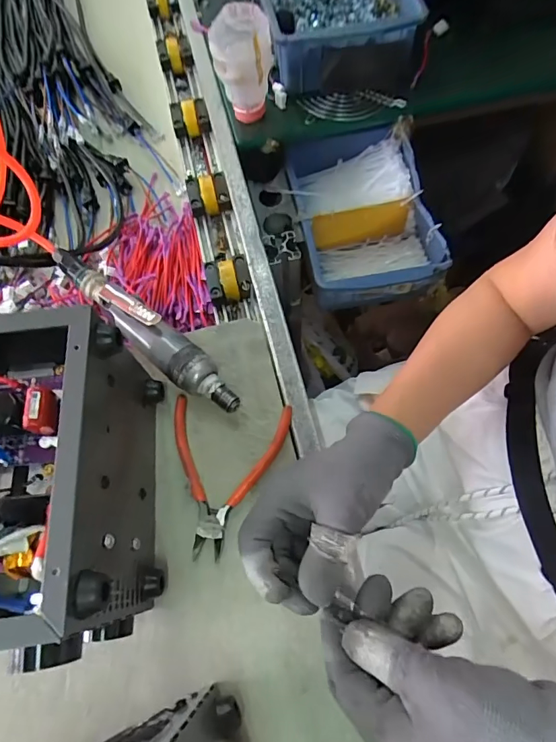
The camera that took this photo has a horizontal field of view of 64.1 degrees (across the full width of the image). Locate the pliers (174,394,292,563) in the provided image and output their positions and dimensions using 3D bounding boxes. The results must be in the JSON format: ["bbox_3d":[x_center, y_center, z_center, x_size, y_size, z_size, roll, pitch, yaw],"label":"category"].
[{"bbox_3d":[-0.054,0.092,0.400,0.110,0.015,0.137,9,68,7],"label":"pliers"}]

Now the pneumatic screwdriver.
[{"bbox_3d":[-0.139,-0.045,0.439,0.256,0.032,0.040,36,73,17],"label":"pneumatic screwdriver"}]

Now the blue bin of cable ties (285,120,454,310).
[{"bbox_3d":[0.111,-0.197,0.571,0.161,0.096,0.220,-12,67,-2],"label":"blue bin of cable ties"}]

